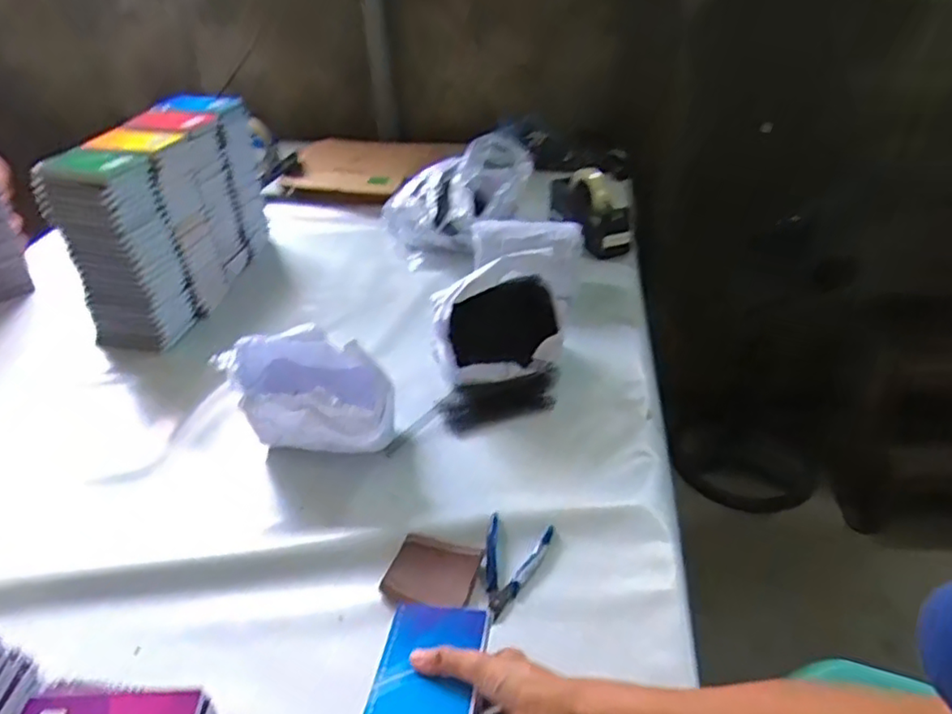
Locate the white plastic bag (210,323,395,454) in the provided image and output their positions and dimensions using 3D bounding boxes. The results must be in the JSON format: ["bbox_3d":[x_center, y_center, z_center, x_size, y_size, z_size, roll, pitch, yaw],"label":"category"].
[{"bbox_3d":[-0.202,0.043,0.801,0.216,0.117,0.127,9,38,16],"label":"white plastic bag"}]

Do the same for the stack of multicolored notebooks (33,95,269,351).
[{"bbox_3d":[-0.538,-0.252,1.116,0.153,0.287,0.427,4,37,9],"label":"stack of multicolored notebooks"}]

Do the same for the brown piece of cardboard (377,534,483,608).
[{"bbox_3d":[-0.045,0.223,0.657,0.086,0.018,0.075,8,38,15],"label":"brown piece of cardboard"}]

